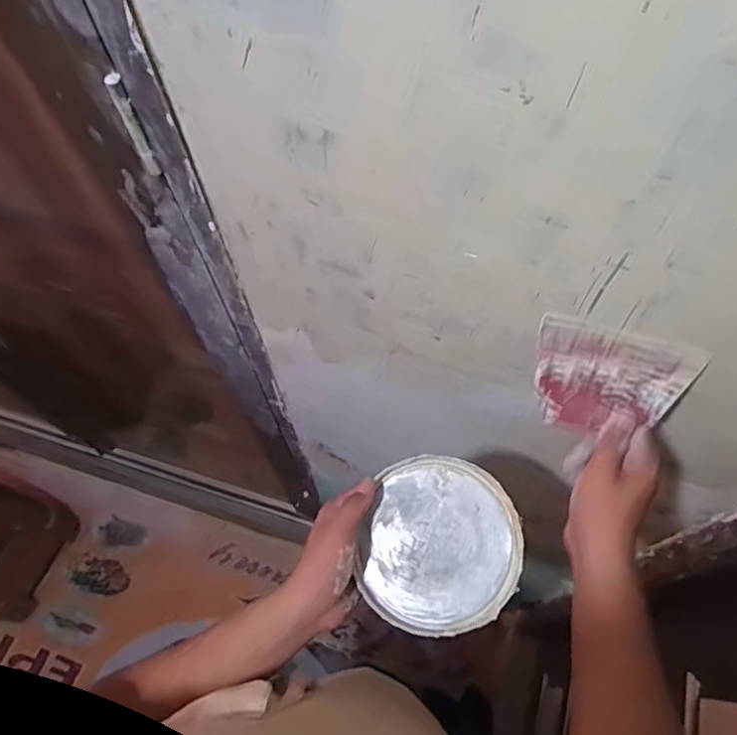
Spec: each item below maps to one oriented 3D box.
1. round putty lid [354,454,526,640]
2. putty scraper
[{"bbox_3d":[0.065,0.159,0.497,0.136,0.012,0.149,-3,75,10],"label":"round putty lid"},{"bbox_3d":[0.200,0.014,0.469,0.121,0.107,0.005,16,39,11],"label":"putty scraper"}]

